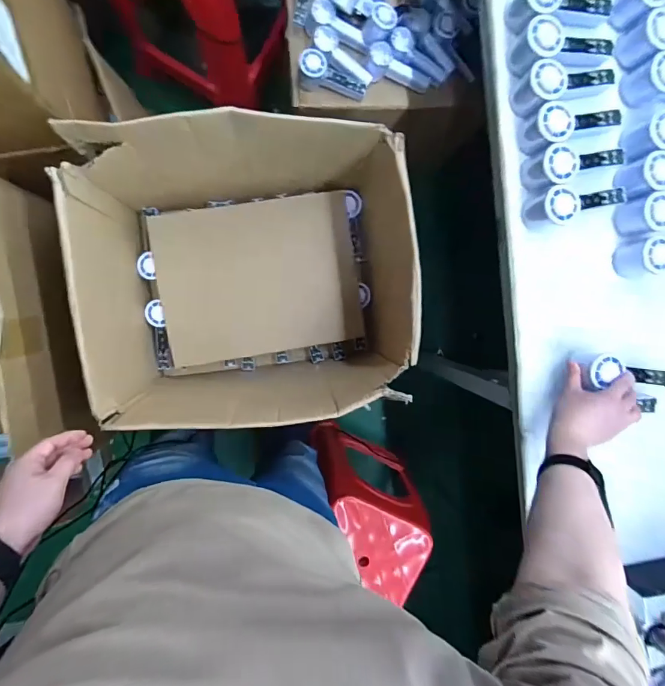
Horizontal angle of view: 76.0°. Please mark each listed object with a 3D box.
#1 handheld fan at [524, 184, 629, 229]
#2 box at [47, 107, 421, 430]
[{"bbox_3d":[0.378,-0.217,0.655,0.153,0.069,0.056,-16,96,-5],"label":"handheld fan"},{"bbox_3d":[-0.144,-0.131,0.778,0.500,0.329,0.447,-7,95,-6],"label":"box"}]

